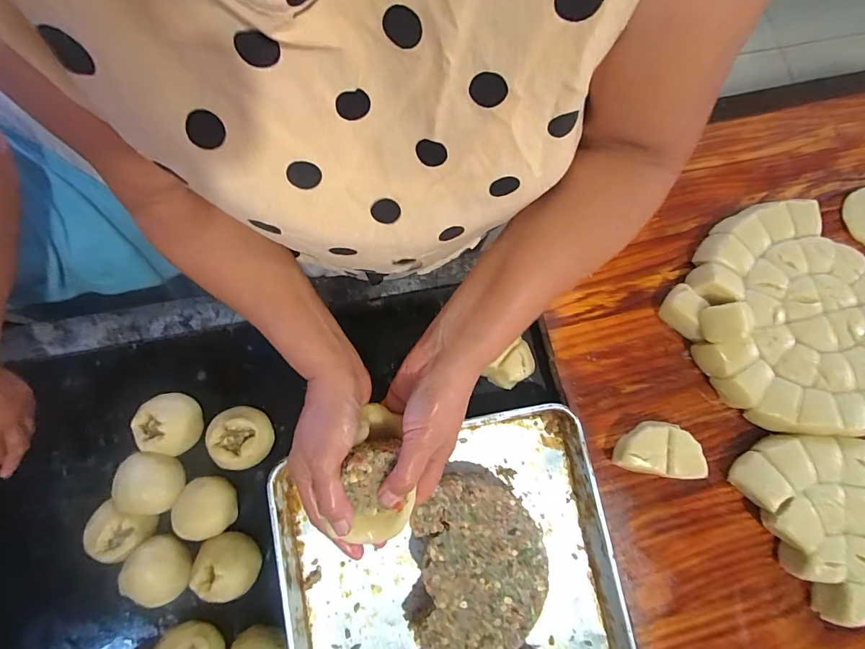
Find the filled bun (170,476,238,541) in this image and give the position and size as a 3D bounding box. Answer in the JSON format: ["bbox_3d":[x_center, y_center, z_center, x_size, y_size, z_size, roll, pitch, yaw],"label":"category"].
[{"bbox_3d":[-0.288,0.231,0.520,0.069,0.045,0.072,-13,81,-4],"label":"filled bun"}]

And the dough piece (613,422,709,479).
[{"bbox_3d":[0.290,0.159,0.527,0.110,0.042,0.066,10,80,0],"label":"dough piece"}]

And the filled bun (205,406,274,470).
[{"bbox_3d":[-0.249,0.147,0.533,0.075,0.051,0.077,-7,80,-3],"label":"filled bun"}]

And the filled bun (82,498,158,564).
[{"bbox_3d":[-0.383,0.253,0.503,0.069,0.058,0.061,30,80,4],"label":"filled bun"}]

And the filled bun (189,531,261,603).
[{"bbox_3d":[-0.255,0.296,0.500,0.071,0.046,0.072,-3,80,-2],"label":"filled bun"}]

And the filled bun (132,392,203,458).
[{"bbox_3d":[-0.341,0.127,0.532,0.067,0.047,0.070,0,80,-2],"label":"filled bun"}]

